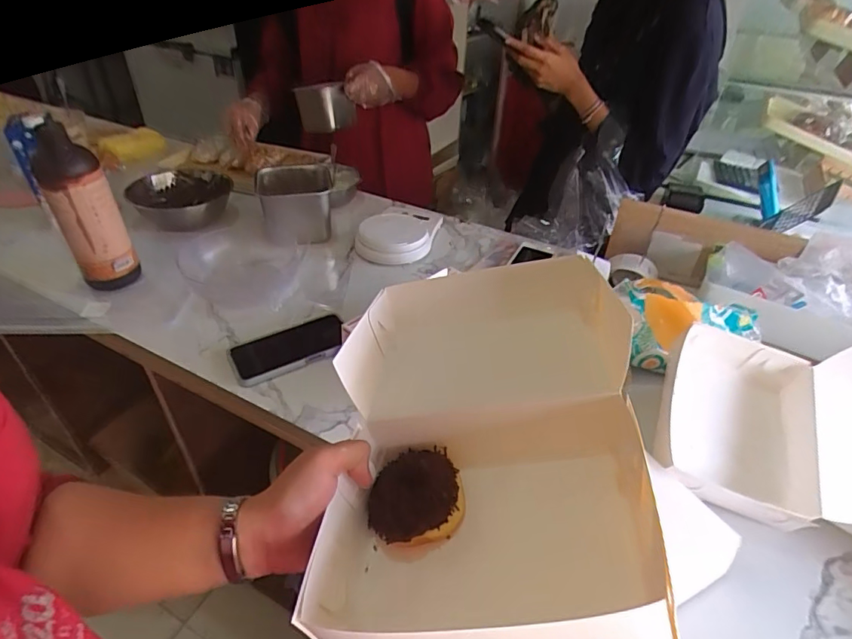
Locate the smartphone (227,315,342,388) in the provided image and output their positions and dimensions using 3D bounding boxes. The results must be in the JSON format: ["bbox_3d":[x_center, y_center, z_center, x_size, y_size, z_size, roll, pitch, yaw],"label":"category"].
[{"bbox_3d":[-0.194,0.043,0.692,0.159,0.013,0.085,-17,41,-20],"label":"smartphone"}]

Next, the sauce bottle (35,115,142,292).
[{"bbox_3d":[-0.513,-0.153,0.737,0.081,0.260,0.065,-28,46,-31],"label":"sauce bottle"}]

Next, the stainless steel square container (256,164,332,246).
[{"bbox_3d":[-0.253,-0.221,0.967,0.147,0.119,0.172,-9,39,-11],"label":"stainless steel square container"}]

